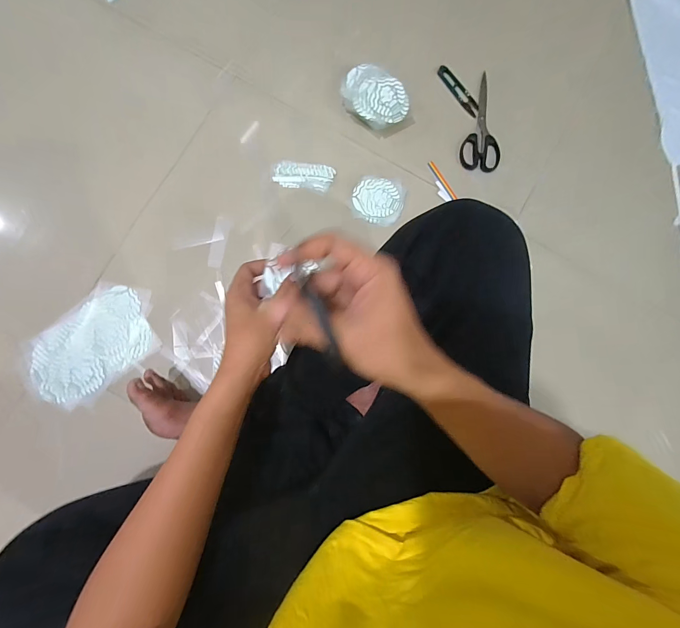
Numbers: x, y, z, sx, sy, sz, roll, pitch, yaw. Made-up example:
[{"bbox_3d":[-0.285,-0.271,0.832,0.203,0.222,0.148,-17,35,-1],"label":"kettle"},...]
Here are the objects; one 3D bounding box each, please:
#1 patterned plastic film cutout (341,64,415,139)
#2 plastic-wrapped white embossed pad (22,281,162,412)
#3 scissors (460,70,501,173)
[{"bbox_3d":[0.065,-0.388,0.608,0.098,0.050,0.134,-44,87,-6],"label":"patterned plastic film cutout"},{"bbox_3d":[-0.423,0.052,0.566,0.233,0.008,0.148,-40,87,-6],"label":"plastic-wrapped white embossed pad"},{"bbox_3d":[0.278,-0.364,0.634,0.072,0.007,0.188,12,83,-1],"label":"scissors"}]

